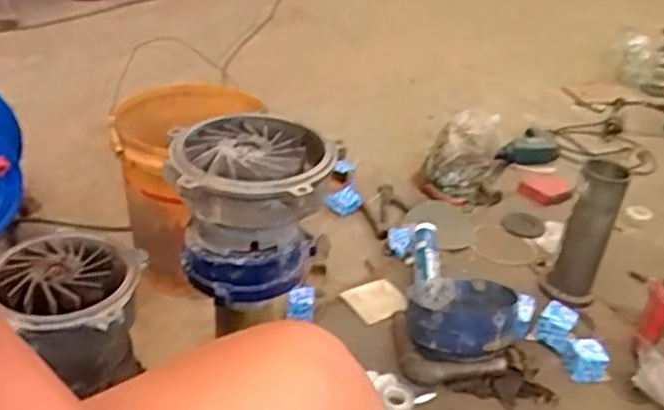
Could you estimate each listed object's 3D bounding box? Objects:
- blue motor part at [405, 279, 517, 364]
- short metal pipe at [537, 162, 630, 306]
[{"bbox_3d":[0.230,0.190,1.232,0.188,0.112,0.202,18,34,18],"label":"blue motor part"},{"bbox_3d":[0.497,0.067,1.352,0.099,0.302,0.084,22,36,24],"label":"short metal pipe"}]

